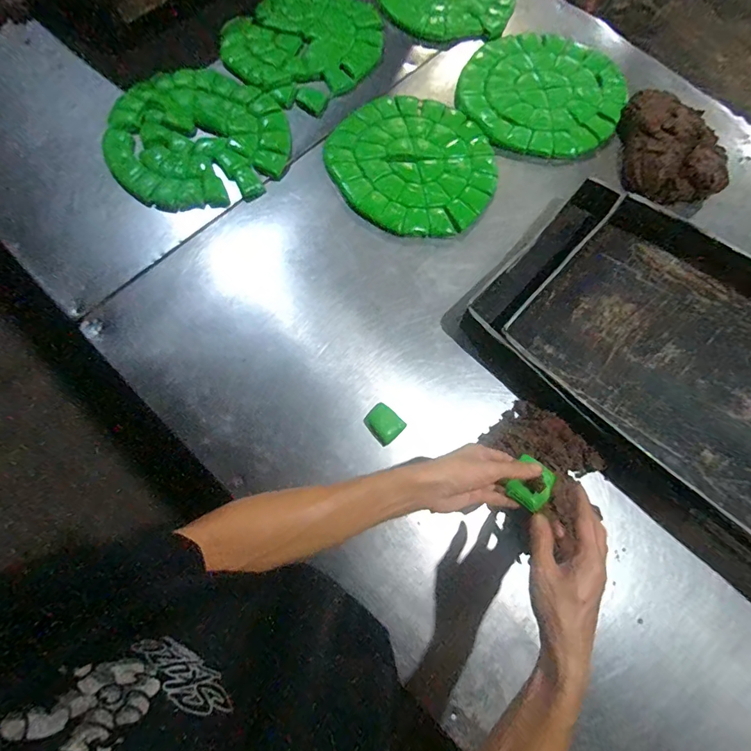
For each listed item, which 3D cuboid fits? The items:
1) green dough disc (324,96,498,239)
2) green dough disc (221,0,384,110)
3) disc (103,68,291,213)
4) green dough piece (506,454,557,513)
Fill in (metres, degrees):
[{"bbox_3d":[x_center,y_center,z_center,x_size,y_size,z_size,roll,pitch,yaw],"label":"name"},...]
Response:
[{"bbox_3d":[0.072,-0.401,0.762,0.309,0.010,0.302,1,72,-2],"label":"green dough disc"},{"bbox_3d":[-0.137,-0.690,0.835,0.278,0.026,0.319,38,75,9],"label":"green dough disc"},{"bbox_3d":[-0.326,-0.450,0.756,0.310,0.033,0.301,1,72,-2],"label":"disc"},{"bbox_3d":[0.184,0.128,0.479,0.044,0.016,0.056,35,74,9],"label":"green dough piece"}]

